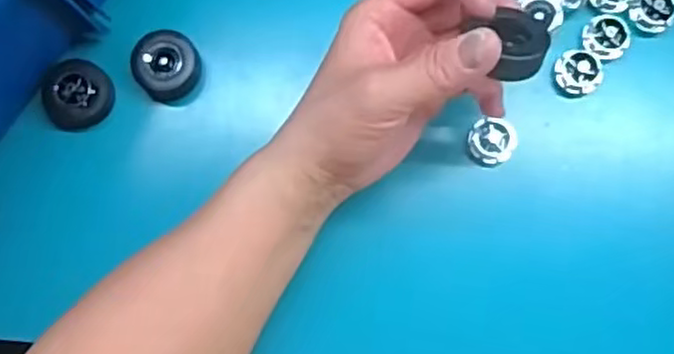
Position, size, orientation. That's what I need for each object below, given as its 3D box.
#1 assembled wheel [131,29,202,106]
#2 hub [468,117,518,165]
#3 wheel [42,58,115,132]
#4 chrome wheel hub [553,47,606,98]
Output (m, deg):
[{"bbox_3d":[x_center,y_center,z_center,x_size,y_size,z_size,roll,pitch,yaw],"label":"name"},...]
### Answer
[{"bbox_3d":[-0.097,-0.064,0.399,0.037,0.021,0.040,0,85,3],"label":"assembled wheel"},{"bbox_3d":[0.088,-0.020,0.387,0.026,0.010,0.024,0,85,3],"label":"hub"},{"bbox_3d":[-0.151,-0.048,0.401,0.039,0.018,0.040,0,85,3],"label":"wheel"},{"bbox_3d":[0.134,-0.058,0.383,0.024,0.010,0.025,0,85,3],"label":"chrome wheel hub"}]

